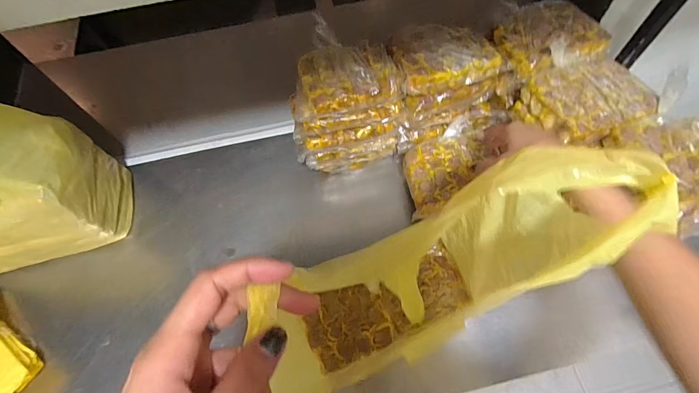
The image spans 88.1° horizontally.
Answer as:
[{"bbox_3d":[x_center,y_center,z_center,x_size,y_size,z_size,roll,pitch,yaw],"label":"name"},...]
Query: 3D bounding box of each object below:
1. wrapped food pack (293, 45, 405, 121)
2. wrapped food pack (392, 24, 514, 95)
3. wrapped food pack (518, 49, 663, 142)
[{"bbox_3d":[-0.010,-0.176,0.532,0.154,0.037,0.113,-13,63,-3],"label":"wrapped food pack"},{"bbox_3d":[0.143,-0.213,0.535,0.155,0.032,0.110,-15,63,-4],"label":"wrapped food pack"},{"bbox_3d":[0.330,-0.137,0.502,0.139,0.040,0.119,-17,63,-5],"label":"wrapped food pack"}]

